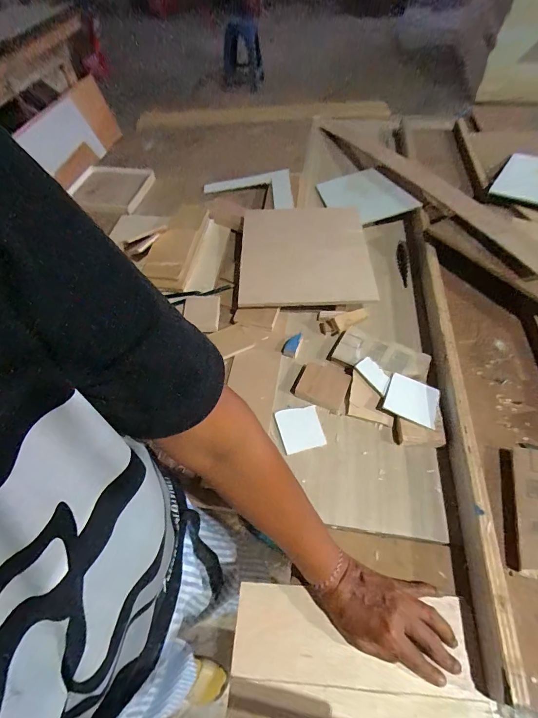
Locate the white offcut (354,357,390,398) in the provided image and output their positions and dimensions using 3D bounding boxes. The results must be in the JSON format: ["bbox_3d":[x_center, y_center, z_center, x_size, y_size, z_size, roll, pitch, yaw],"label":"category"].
[{"bbox_3d":[0.153,0.024,0.517,0.027,0.012,0.055,-33,59,-19],"label":"white offcut"}]

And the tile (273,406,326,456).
[{"bbox_3d":[0.043,0.096,0.491,0.059,0.004,0.062,-13,55,-6],"label":"tile"}]

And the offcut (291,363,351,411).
[{"bbox_3d":[0.077,0.037,0.524,0.073,0.013,0.062,22,58,17],"label":"offcut"}]

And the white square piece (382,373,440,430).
[{"bbox_3d":[0.198,0.056,0.493,0.068,0.005,0.063,20,58,17],"label":"white square piece"}]

